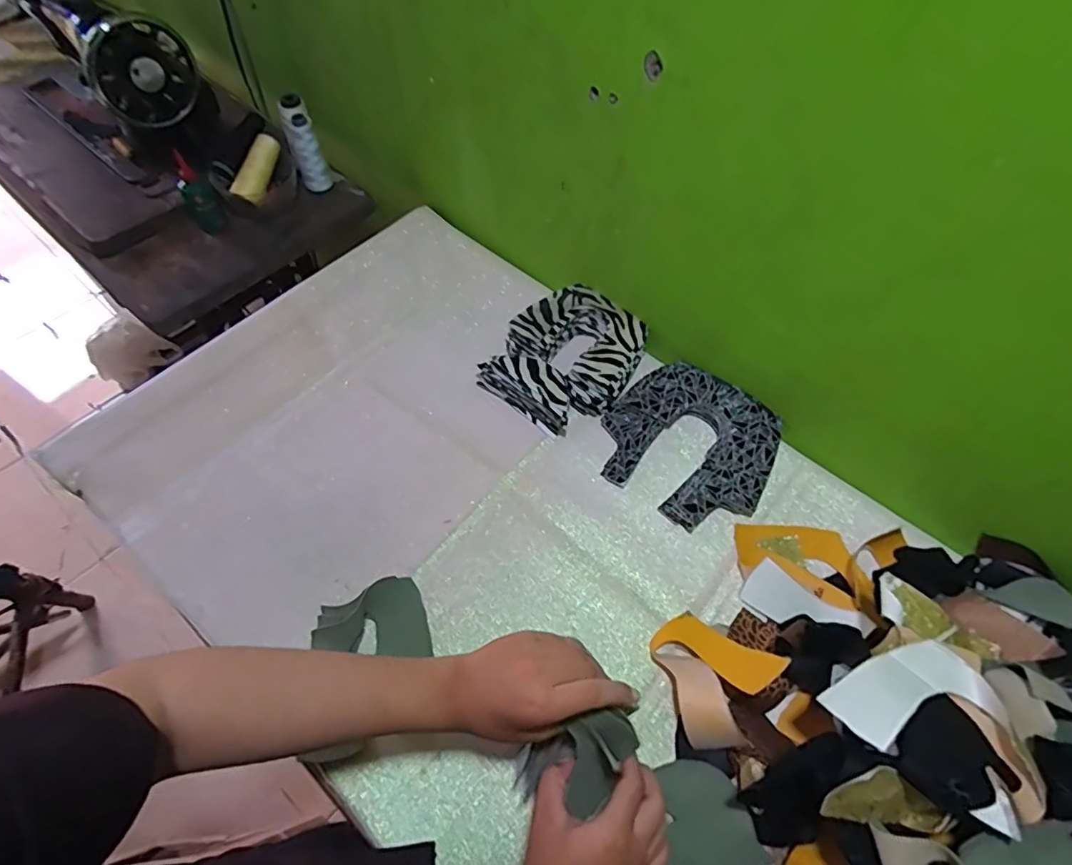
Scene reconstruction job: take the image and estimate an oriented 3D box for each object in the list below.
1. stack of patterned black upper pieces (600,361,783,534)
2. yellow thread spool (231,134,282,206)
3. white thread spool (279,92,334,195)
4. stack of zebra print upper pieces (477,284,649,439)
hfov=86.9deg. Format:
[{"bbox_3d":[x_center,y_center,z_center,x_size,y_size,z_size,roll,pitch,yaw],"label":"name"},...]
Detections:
[{"bbox_3d":[0.182,0.012,0.674,0.193,0.035,0.180,33,64,18],"label":"stack of patterned black upper pieces"},{"bbox_3d":[-0.418,-0.402,0.859,0.031,0.041,0.117,15,79,8],"label":"yellow thread spool"},{"bbox_3d":[-0.360,-0.445,0.885,0.044,0.139,0.046,0,59,-1],"label":"white thread spool"},{"bbox_3d":[0.042,-0.100,0.729,0.166,0.049,0.196,33,64,17],"label":"stack of zebra print upper pieces"}]

